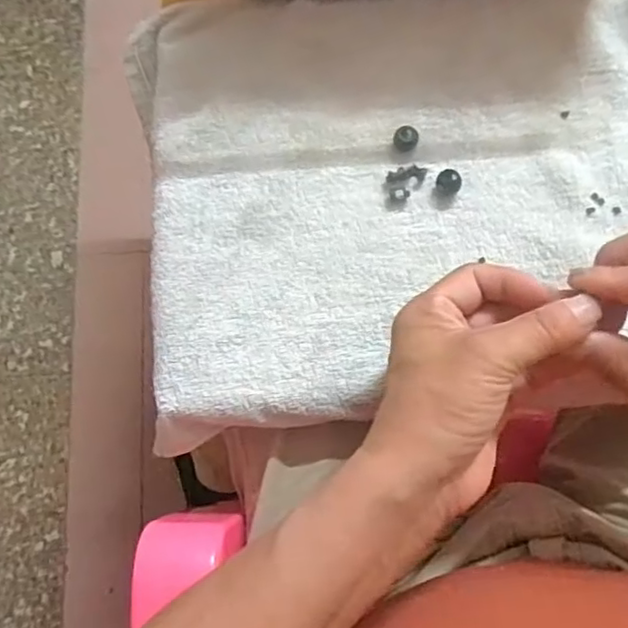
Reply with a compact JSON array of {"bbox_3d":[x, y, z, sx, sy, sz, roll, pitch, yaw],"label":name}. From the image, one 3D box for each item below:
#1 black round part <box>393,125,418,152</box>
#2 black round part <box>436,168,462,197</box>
[{"bbox_3d":[0.059,-0.113,0.408,0.014,0.015,0.012,31,77,10],"label":"black round part"},{"bbox_3d":[0.085,-0.083,0.400,0.016,0.012,0.013,21,76,7],"label":"black round part"}]

